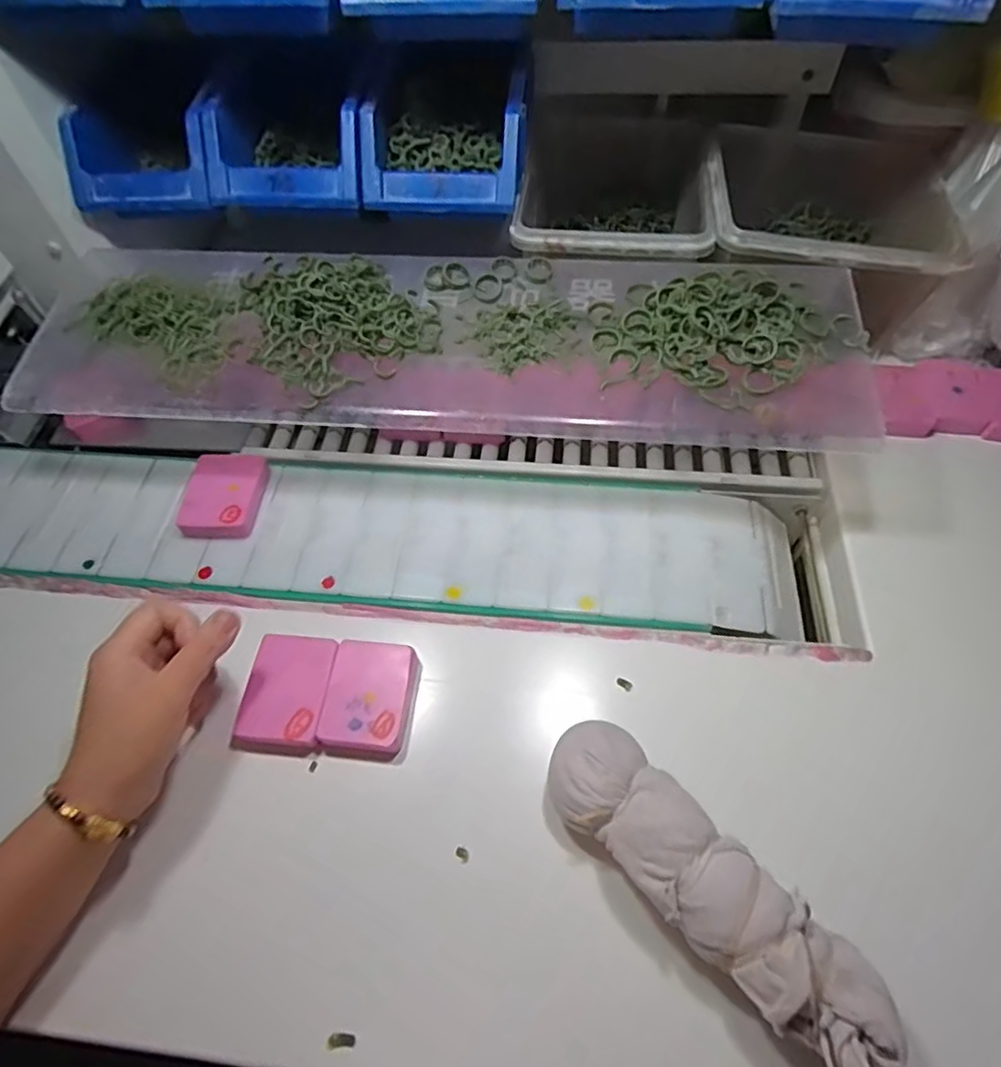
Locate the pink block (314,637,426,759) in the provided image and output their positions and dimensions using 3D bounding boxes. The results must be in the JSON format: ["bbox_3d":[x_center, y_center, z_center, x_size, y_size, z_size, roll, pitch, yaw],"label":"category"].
[{"bbox_3d":[-0.086,0.109,0.412,0.054,0.016,0.072,4,58,6],"label":"pink block"}]

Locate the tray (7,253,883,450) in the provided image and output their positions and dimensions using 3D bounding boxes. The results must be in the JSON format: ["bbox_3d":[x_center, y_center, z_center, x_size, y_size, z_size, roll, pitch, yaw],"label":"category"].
[{"bbox_3d":[-0.049,-0.148,0.455,0.615,0.041,0.176,3,58,5],"label":"tray"}]

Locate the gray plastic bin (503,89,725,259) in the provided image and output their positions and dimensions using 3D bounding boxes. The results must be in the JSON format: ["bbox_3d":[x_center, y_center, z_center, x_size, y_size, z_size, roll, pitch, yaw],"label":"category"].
[{"bbox_3d":[0.103,-0.297,0.565,0.162,0.083,0.215,5,58,6],"label":"gray plastic bin"}]

